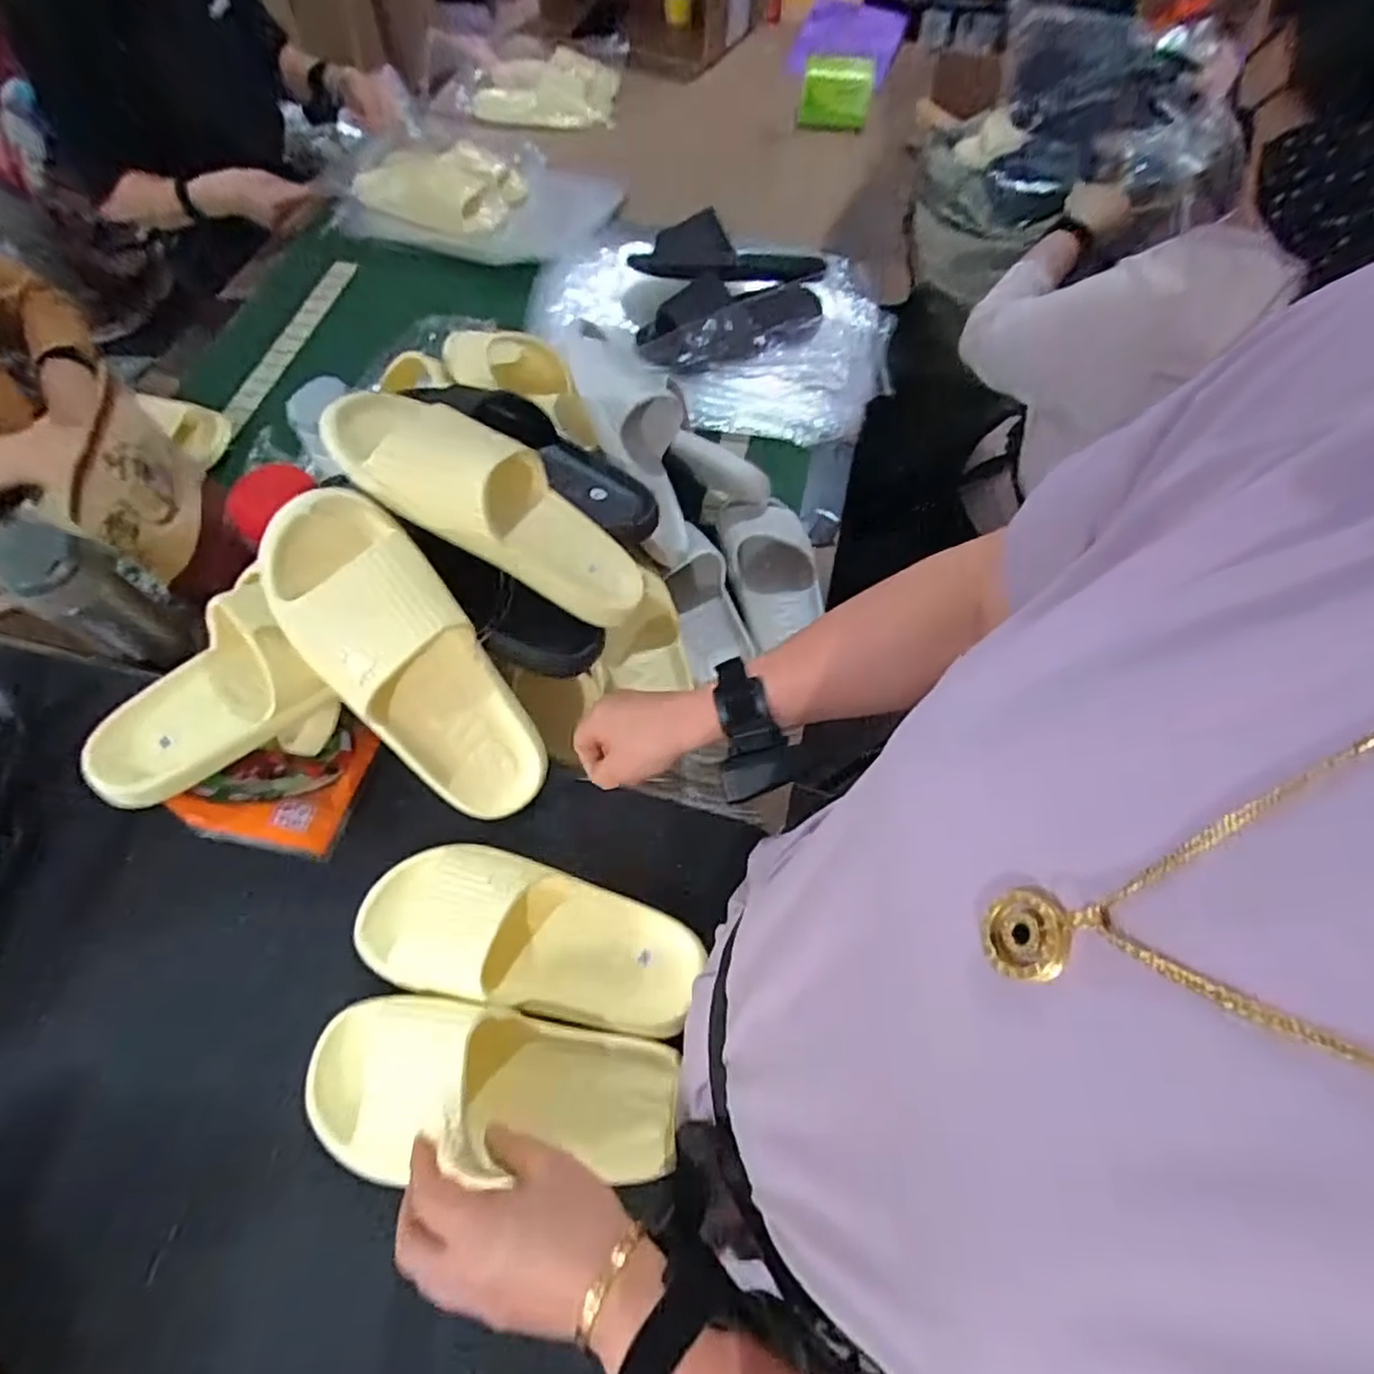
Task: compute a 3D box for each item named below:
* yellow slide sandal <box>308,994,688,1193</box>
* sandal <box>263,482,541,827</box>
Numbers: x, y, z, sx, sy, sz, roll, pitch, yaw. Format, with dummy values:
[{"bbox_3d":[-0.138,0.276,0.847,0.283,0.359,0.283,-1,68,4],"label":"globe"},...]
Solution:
[{"bbox_3d":[-0.125,0.261,0.445,0.239,0.057,0.096,8,60,-4],"label":"yellow slide sandal"},{"bbox_3d":[-0.196,-0.014,0.506,0.101,0.262,0.066,-40,25,-22],"label":"sandal"}]

